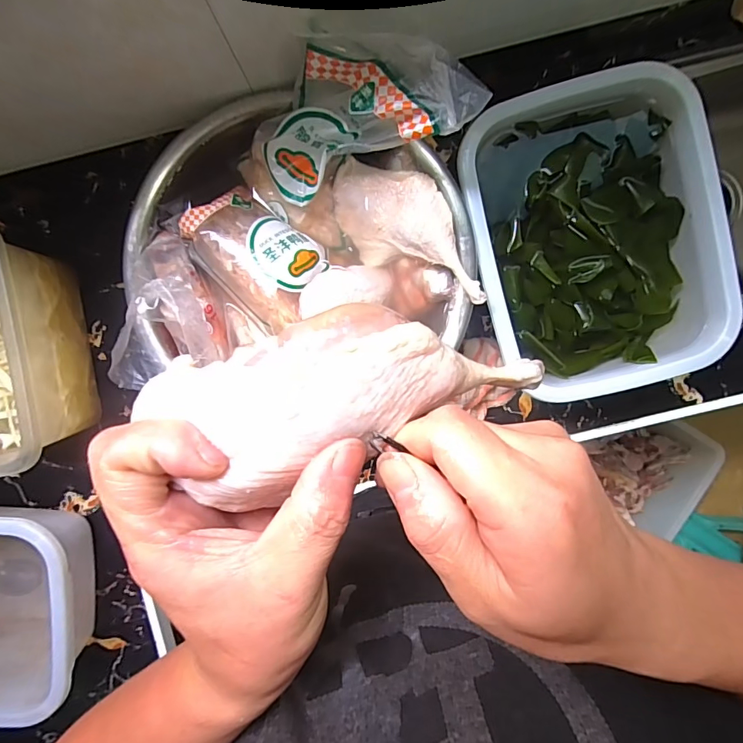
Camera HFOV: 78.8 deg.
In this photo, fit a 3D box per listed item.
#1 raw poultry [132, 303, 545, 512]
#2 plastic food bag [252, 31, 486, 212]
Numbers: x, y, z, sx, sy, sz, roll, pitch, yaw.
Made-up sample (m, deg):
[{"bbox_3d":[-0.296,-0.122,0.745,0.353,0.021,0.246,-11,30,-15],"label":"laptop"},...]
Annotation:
[{"bbox_3d":[-0.002,0.008,0.176,0.157,0.038,0.062,-12,95,-11],"label":"raw poultry"},{"bbox_3d":[-0.021,-0.224,0.394,0.222,0.061,0.100,-8,95,29],"label":"plastic food bag"}]

